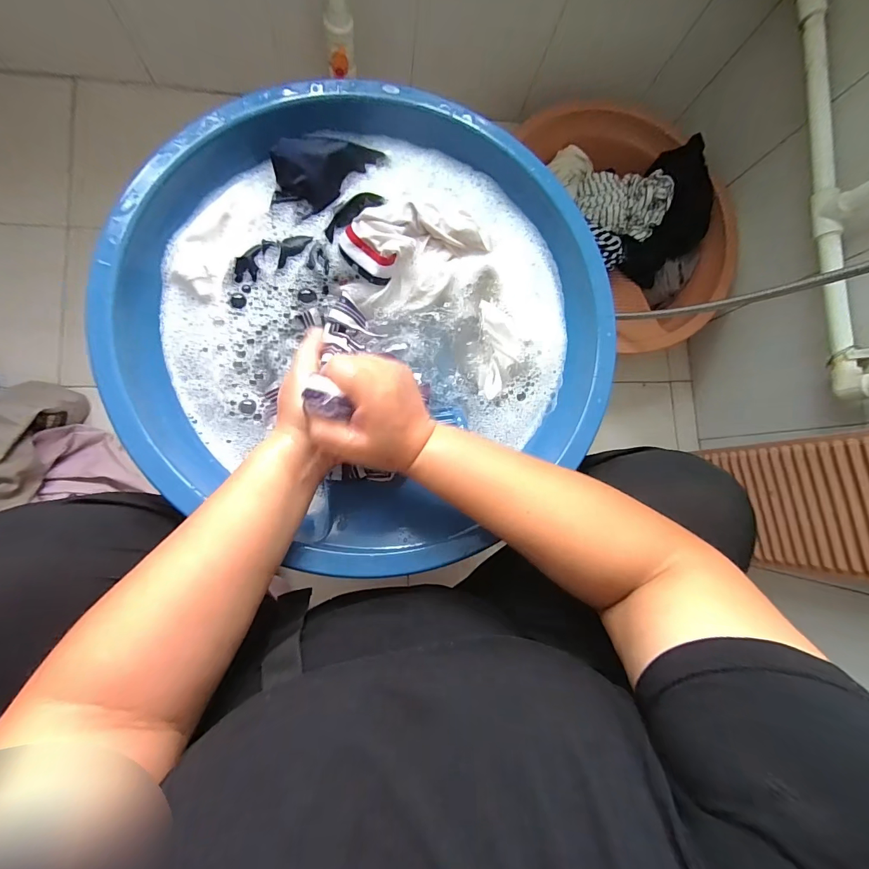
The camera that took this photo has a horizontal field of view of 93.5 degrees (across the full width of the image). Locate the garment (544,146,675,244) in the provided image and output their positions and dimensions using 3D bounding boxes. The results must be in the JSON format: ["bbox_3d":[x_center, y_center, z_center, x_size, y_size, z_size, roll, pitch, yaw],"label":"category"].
[{"bbox_3d":[0.333,-0.481,0.799,0.249,0.064,0.117,41,80,16],"label":"garment"}]

